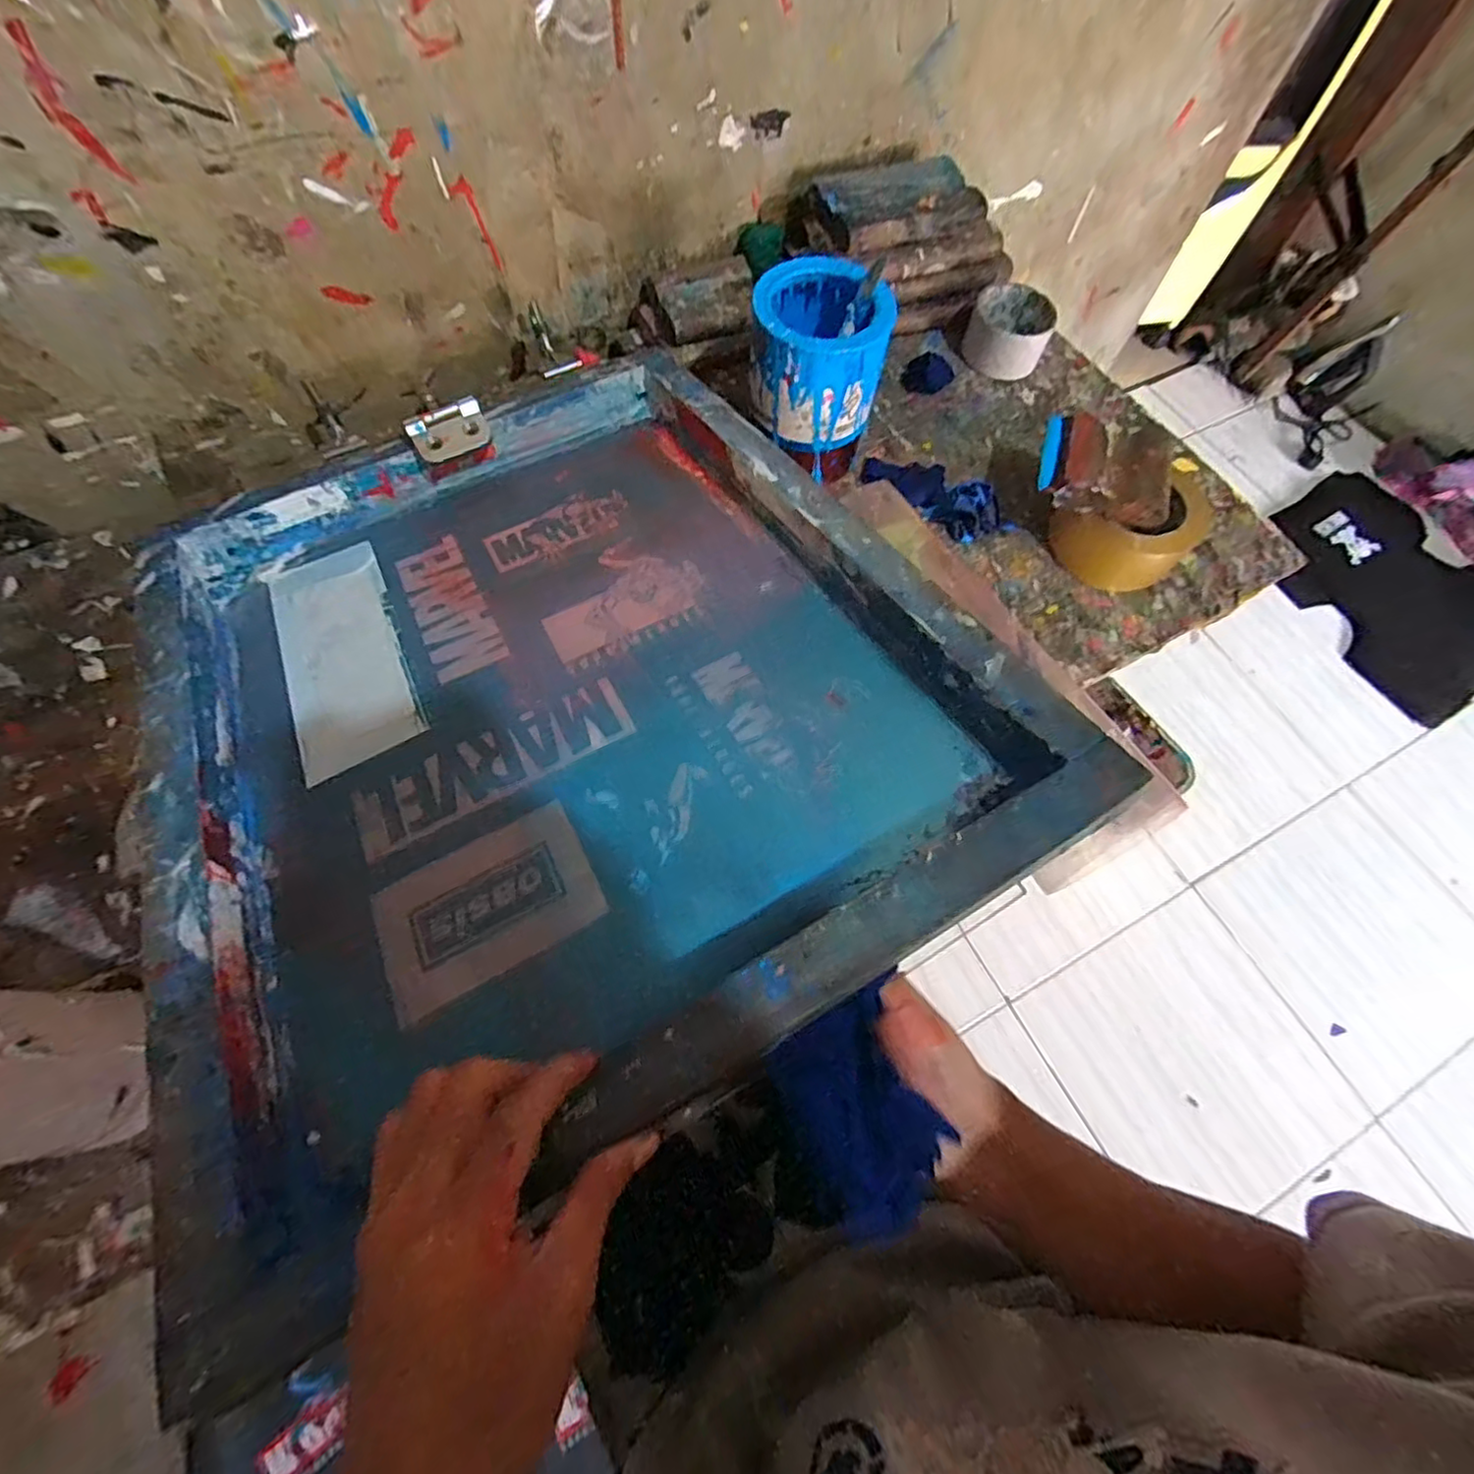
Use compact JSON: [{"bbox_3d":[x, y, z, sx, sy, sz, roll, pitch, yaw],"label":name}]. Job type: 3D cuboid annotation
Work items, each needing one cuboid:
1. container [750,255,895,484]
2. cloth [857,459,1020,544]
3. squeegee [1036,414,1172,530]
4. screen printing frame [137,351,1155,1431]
[{"bbox_3d":[0.066,-0.310,0.554,0.106,0.131,0.110,9,67,2],"label":"container"},{"bbox_3d":[0.182,-0.226,0.579,0.144,0.034,0.051,37,71,12],"label":"cloth"},{"bbox_3d":[0.308,-0.227,0.534,0.098,0.026,0.100,18,68,5],"label":"squeegee"},{"bbox_3d":[-0.124,-0.054,0.419,0.442,0.042,0.523,-27,58,-13],"label":"screen printing frame"}]

